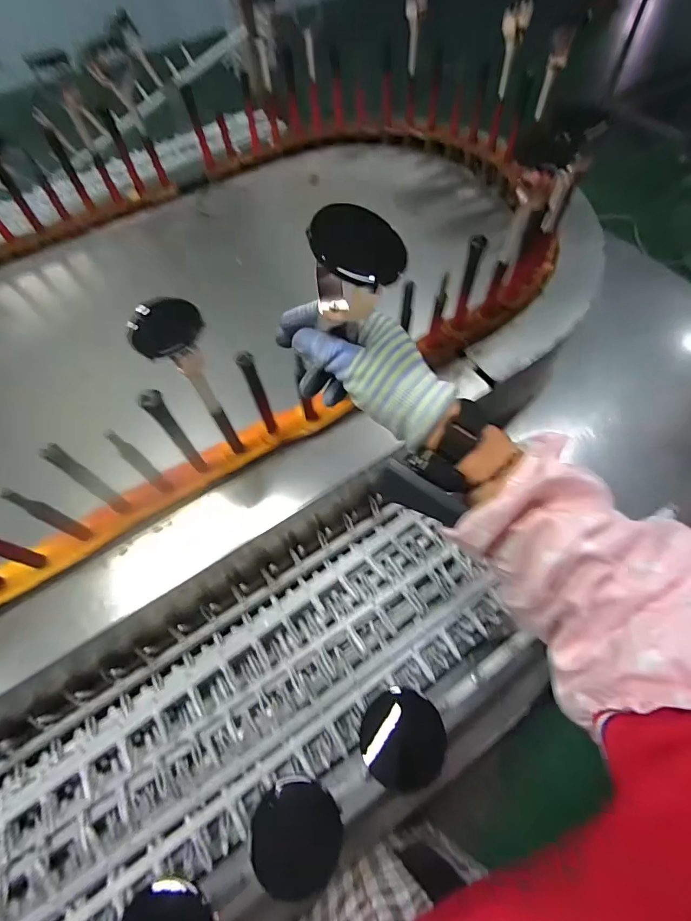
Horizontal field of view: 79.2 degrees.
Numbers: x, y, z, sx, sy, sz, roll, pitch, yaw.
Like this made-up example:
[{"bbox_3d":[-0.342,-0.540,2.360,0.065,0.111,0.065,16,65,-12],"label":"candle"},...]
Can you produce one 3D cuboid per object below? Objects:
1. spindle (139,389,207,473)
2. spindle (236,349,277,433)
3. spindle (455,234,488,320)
[{"bbox_3d":[-0.188,-0.028,0.467,0.019,0.145,0.022,-34,66,-15],"label":"spindle"},{"bbox_3d":[-0.103,-0.075,0.497,0.018,0.137,0.018,-20,63,-9],"label":"spindle"},{"bbox_3d":[0.163,-0.232,0.564,0.021,0.145,0.012,11,63,7],"label":"spindle"}]

